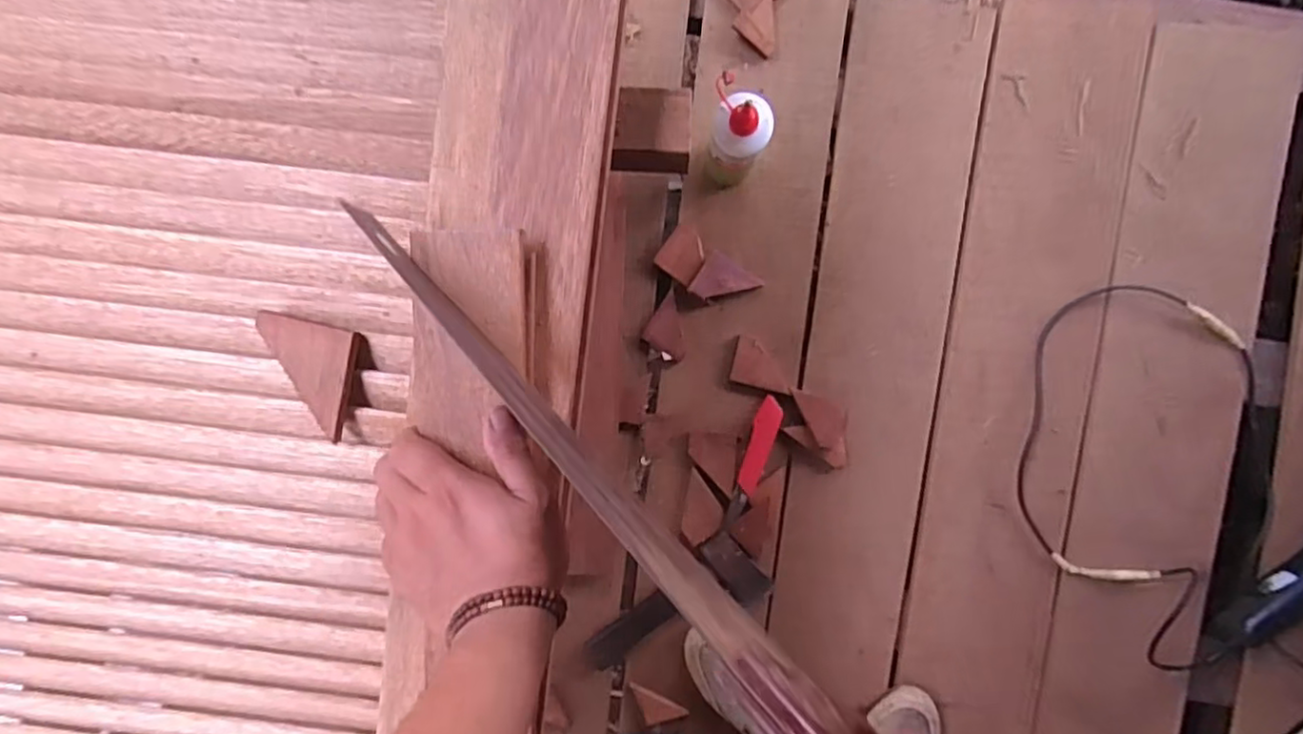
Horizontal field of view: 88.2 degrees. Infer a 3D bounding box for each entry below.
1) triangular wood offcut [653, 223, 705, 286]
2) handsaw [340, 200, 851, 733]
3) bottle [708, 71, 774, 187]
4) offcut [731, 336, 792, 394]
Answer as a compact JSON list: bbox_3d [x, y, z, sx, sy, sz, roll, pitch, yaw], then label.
[{"bbox_3d":[0.043,-0.150,0.905,0.056,0.009,0.063,36,95,-1],"label":"triangular wood offcut"},{"bbox_3d":[-0.009,0.080,0.352,0.018,0.081,0.439,-46,76,9],"label":"handsaw"},{"bbox_3d":[0.102,-0.261,0.789,0.068,0.214,0.073,22,99,1],"label":"bottle"},{"bbox_3d":[0.153,-0.002,0.917,0.082,0.006,0.063,12,95,2],"label":"offcut"}]

